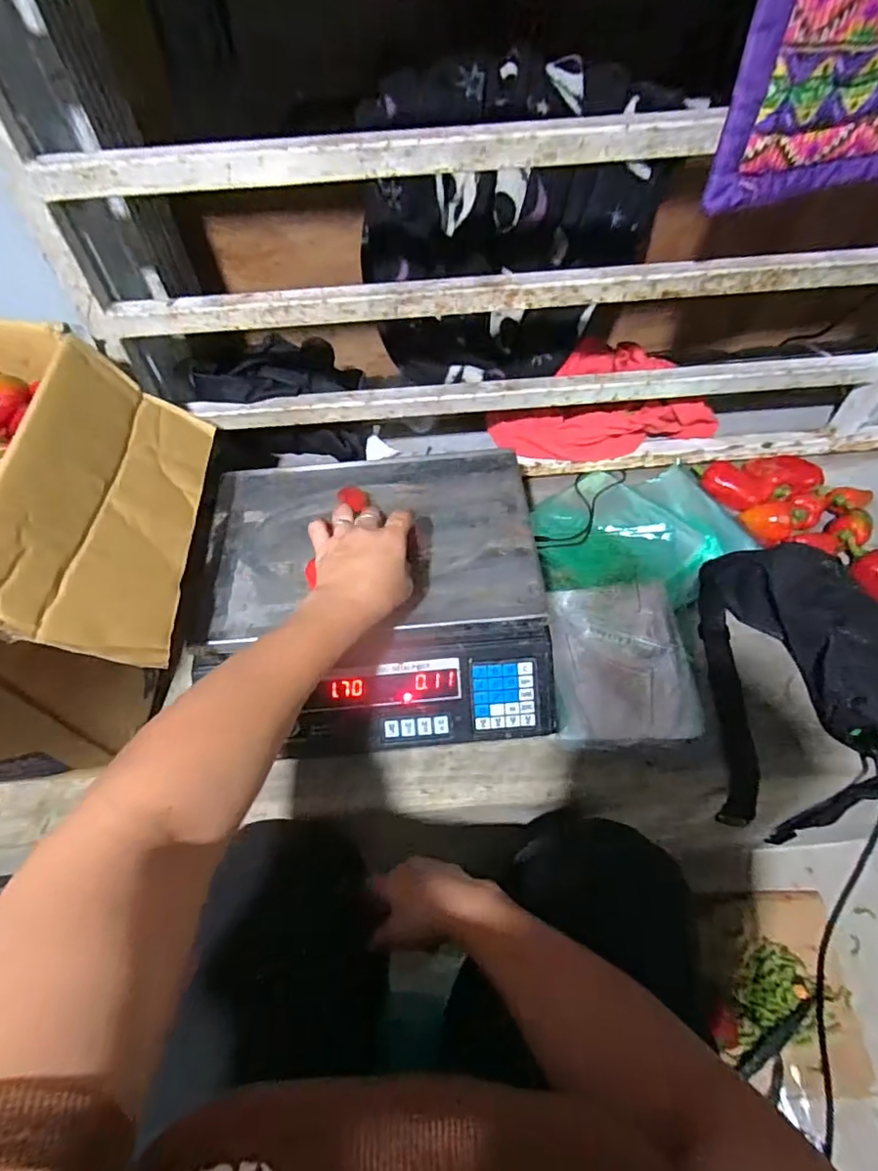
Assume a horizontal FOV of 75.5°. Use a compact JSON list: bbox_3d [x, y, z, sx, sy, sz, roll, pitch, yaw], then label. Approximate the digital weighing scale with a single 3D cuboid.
[{"bbox_3d":[-0.063,0.011,0.593,0.332,0.115,0.302,-4,57,0],"label":"digital weighing scale"}]

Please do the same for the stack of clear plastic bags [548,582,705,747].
[{"bbox_3d":[0.192,0.069,0.588,0.151,0.041,0.181,-3,57,1],"label":"stack of clear plastic bags"}]

